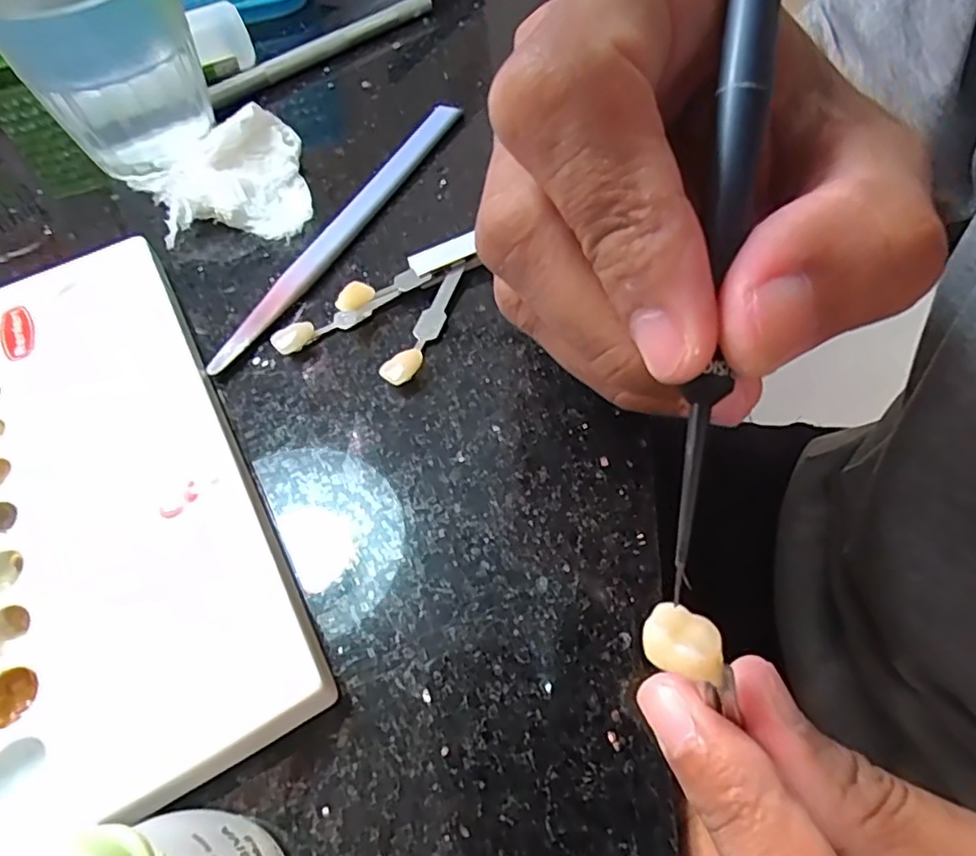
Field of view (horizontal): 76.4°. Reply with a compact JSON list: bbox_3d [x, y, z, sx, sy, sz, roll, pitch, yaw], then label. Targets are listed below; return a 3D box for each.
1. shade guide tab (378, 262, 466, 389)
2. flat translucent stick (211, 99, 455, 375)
[{"bbox_3d":[-0.016,-0.029,0.170,0.008,0.005,0.046,15,56,13],"label":"shade guide tab"},{"bbox_3d":[-0.044,-0.067,0.199,0.009,0.004,0.135,26,60,7],"label":"flat translucent stick"}]

